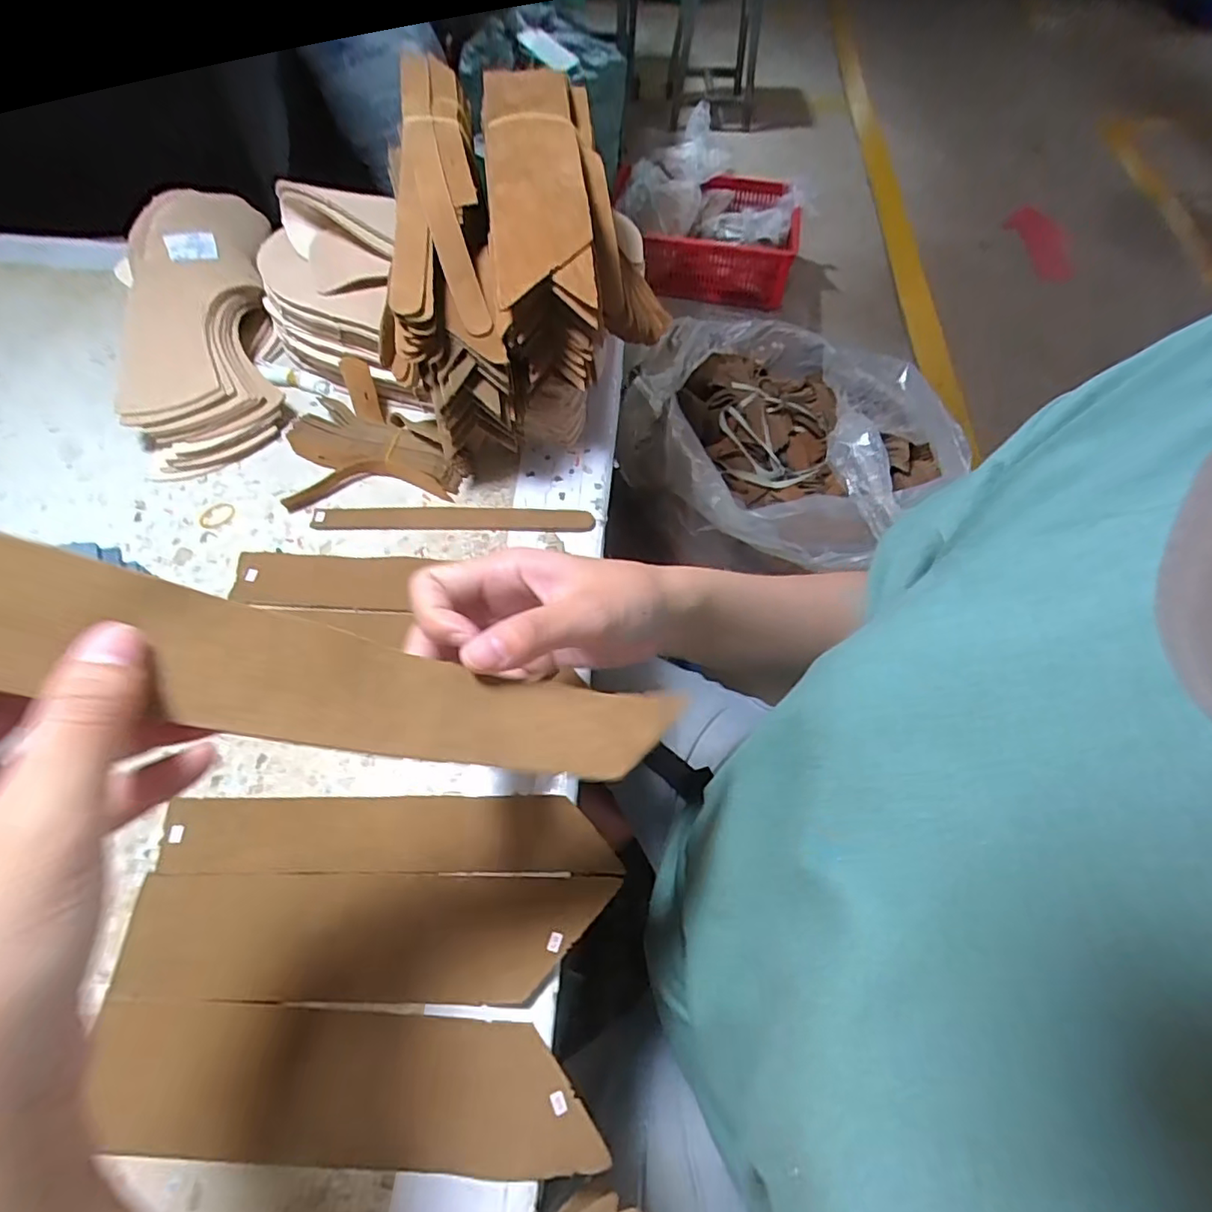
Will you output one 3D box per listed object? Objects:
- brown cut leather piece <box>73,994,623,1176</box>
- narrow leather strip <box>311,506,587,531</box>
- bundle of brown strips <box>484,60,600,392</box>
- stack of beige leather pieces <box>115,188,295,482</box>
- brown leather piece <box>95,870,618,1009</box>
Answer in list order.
[{"bbox_3d":[-0.117,0.213,0.265,0.221,0.009,0.055,3,60,0],"label":"brown cut leather piece"},{"bbox_3d":[-0.107,-0.062,0.419,0.193,0.004,0.020,1,60,-2],"label":"narrow leather strip"},{"bbox_3d":[-0.045,-0.249,0.390,0.057,0.081,0.224,-6,61,-5],"label":"bundle of brown strips"},{"bbox_3d":[-0.322,-0.234,0.475,0.113,0.070,0.277,-16,62,-11],"label":"stack of beige leather pieces"},{"bbox_3d":[-0.115,0.161,0.292,0.228,0.008,0.054,1,60,-1],"label":"brown leather piece"}]

